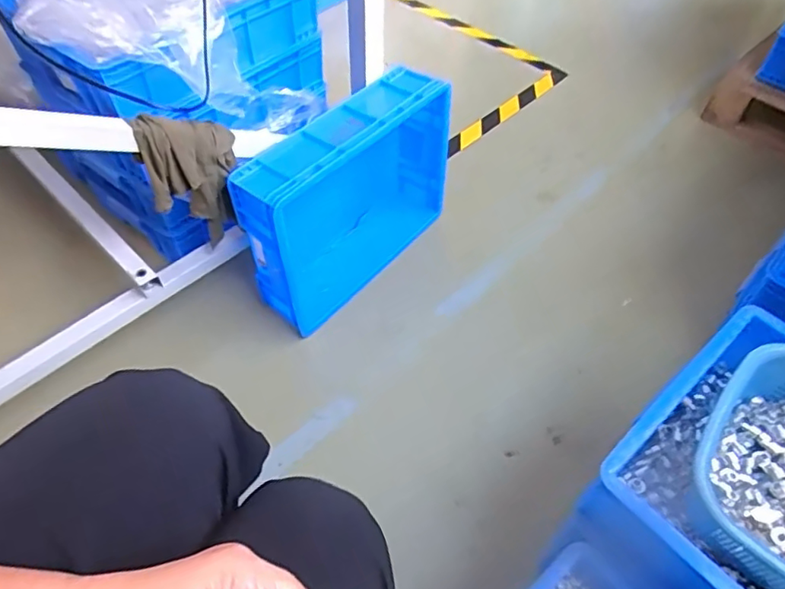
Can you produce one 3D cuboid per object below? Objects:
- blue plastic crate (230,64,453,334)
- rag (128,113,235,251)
[{"bbox_3d":[-0.069,-0.168,0.961,0.124,0.295,0.397,34,59,22],"label":"blue plastic crate"},{"bbox_3d":[-0.276,-0.162,0.794,0.129,0.215,0.058,-26,58,-20],"label":"rag"}]

